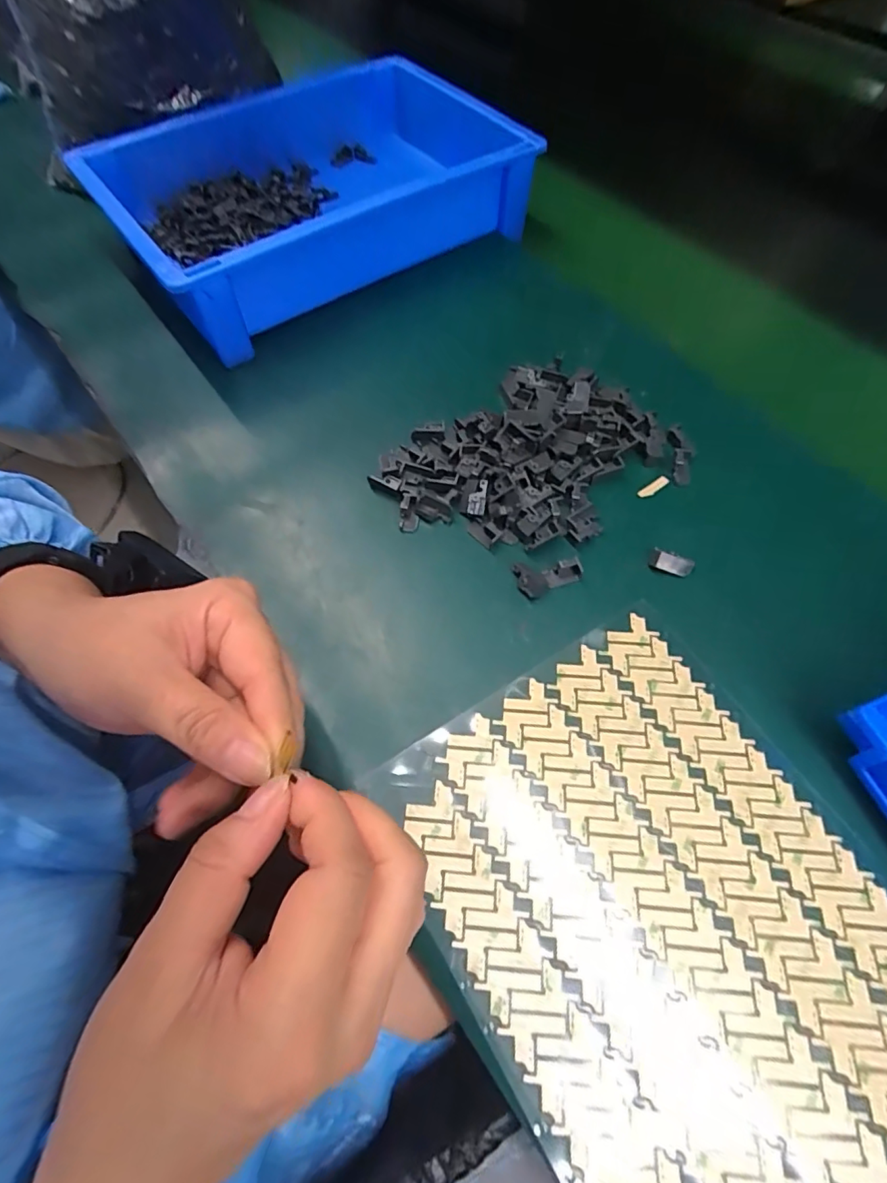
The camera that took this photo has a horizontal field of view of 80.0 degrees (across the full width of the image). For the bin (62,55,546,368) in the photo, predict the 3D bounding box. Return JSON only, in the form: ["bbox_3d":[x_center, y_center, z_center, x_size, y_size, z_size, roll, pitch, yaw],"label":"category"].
[{"bbox_3d":[-0.092,-0.311,0.421,0.301,0.082,0.193,-27,66,-14],"label":"bin"}]

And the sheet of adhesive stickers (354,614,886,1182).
[{"bbox_3d":[0.096,0.141,0.222,0.177,0.008,0.242,-29,65,-13],"label":"sheet of adhesive stickers"}]

